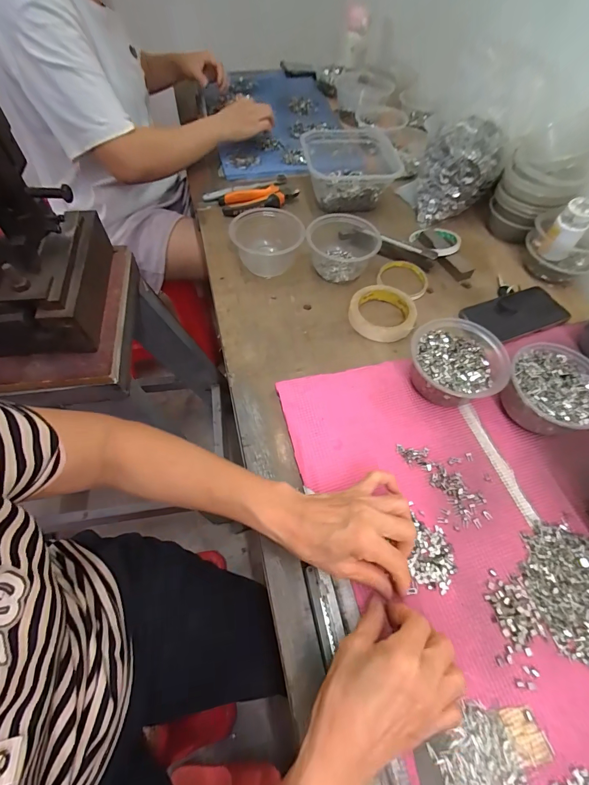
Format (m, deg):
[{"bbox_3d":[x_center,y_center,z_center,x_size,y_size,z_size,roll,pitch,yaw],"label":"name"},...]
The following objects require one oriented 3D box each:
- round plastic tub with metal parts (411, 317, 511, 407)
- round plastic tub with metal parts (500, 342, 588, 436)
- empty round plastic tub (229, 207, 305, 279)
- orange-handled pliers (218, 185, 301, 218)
[{"bbox_3d":[0.204,-0.034,0.452,0.111,0.057,0.114,2,59,-2],"label":"round plastic tub with metal parts"},{"bbox_3d":[0.316,-0.001,0.435,0.109,0.057,0.115,2,59,-2],"label":"round plastic tub with metal parts"},{"bbox_3d":[-0.045,-0.244,0.582,0.116,0.060,0.103,-1,58,-3],"label":"empty round plastic tub"},{"bbox_3d":[-0.065,-0.372,0.669,0.150,0.022,0.054,-17,60,-9],"label":"orange-handled pliers"}]

